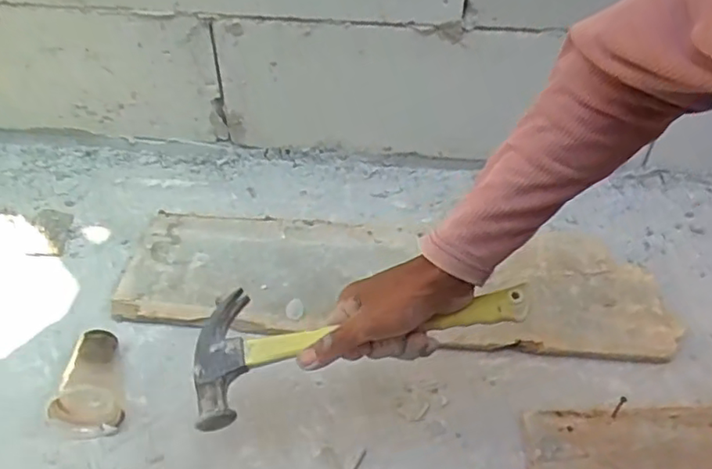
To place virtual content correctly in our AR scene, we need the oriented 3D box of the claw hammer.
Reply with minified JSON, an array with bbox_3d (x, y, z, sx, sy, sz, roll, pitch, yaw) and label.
[{"bbox_3d":[0.002,0.078,0.498,0.276,0.037,0.102,-12,45,1],"label":"claw hammer"}]

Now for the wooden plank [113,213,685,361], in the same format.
[{"bbox_3d":[0.042,0.052,0.712,0.615,0.032,0.170,4,44,4],"label":"wooden plank"}]

